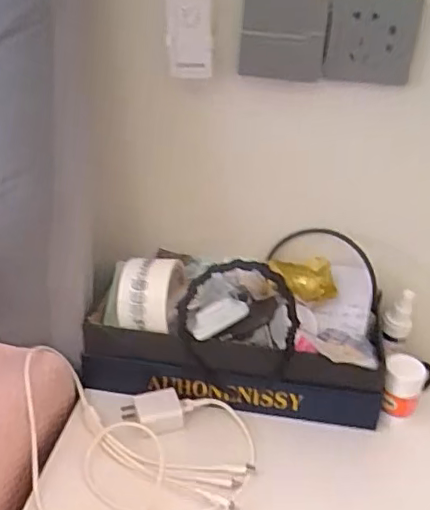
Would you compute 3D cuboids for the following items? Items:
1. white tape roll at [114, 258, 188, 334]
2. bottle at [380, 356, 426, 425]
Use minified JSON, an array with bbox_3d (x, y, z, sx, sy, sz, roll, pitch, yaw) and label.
[{"bbox_3d":[-0.076,0.046,0.673,0.067,0.083,0.092,4,31,4],"label":"white tape roll"},{"bbox_3d":[0.213,0.156,0.647,0.042,0.071,0.049,11,32,16],"label":"bottle"}]

